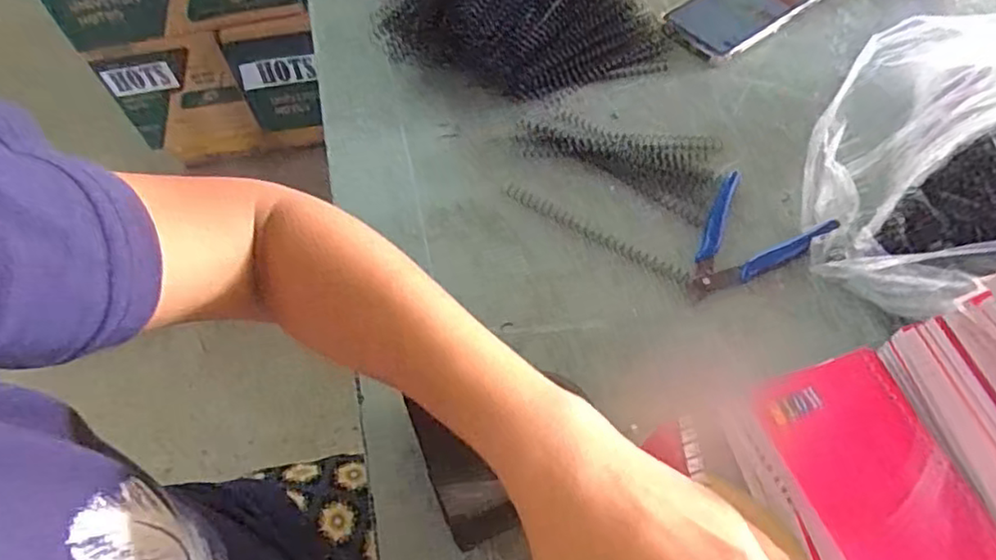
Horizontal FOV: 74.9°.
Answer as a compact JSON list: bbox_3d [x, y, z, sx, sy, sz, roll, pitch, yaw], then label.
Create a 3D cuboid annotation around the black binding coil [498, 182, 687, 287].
[{"bbox_3d":[0.073,-0.035,0.495,0.154,0.007,0.014,28,64,18],"label":"black binding coil"}]

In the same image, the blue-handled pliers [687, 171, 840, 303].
[{"bbox_3d":[0.180,-0.026,0.476,0.084,0.008,0.116,36,66,21],"label":"blue-handled pliers"}]

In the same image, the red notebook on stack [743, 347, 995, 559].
[{"bbox_3d":[0.191,0.104,0.330,0.088,0.013,0.129,-18,60,-9],"label":"red notebook on stack"}]

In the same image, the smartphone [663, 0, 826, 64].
[{"bbox_3d":[0.243,-0.266,0.623,0.185,0.012,0.081,-32,63,-16],"label":"smartphone"}]

